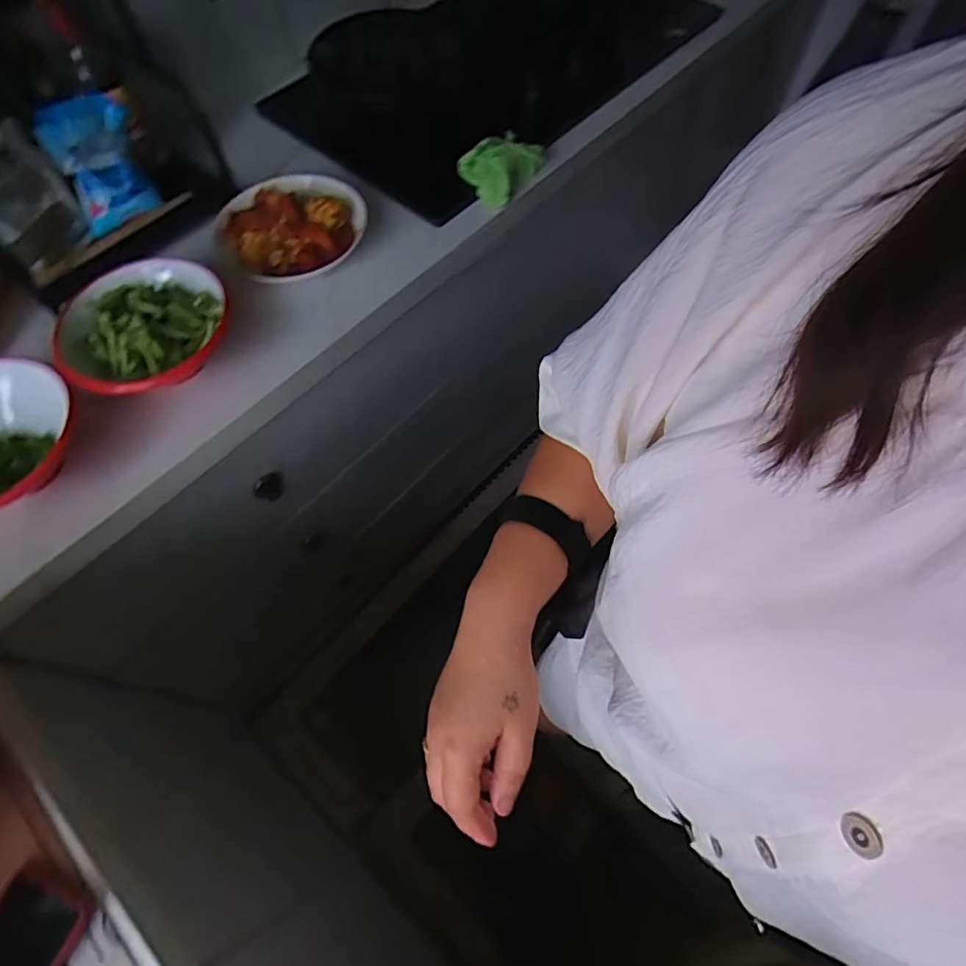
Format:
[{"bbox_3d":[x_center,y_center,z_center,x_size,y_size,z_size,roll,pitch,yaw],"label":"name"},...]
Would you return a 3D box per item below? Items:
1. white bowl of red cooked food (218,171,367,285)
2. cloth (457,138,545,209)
[{"bbox_3d":[-0.260,-0.349,0.789,0.198,0.044,0.179,-19,64,-8],"label":"white bowl of red cooked food"},{"bbox_3d":[0.020,-0.470,0.828,0.095,0.072,0.132,29,67,15],"label":"cloth"}]

